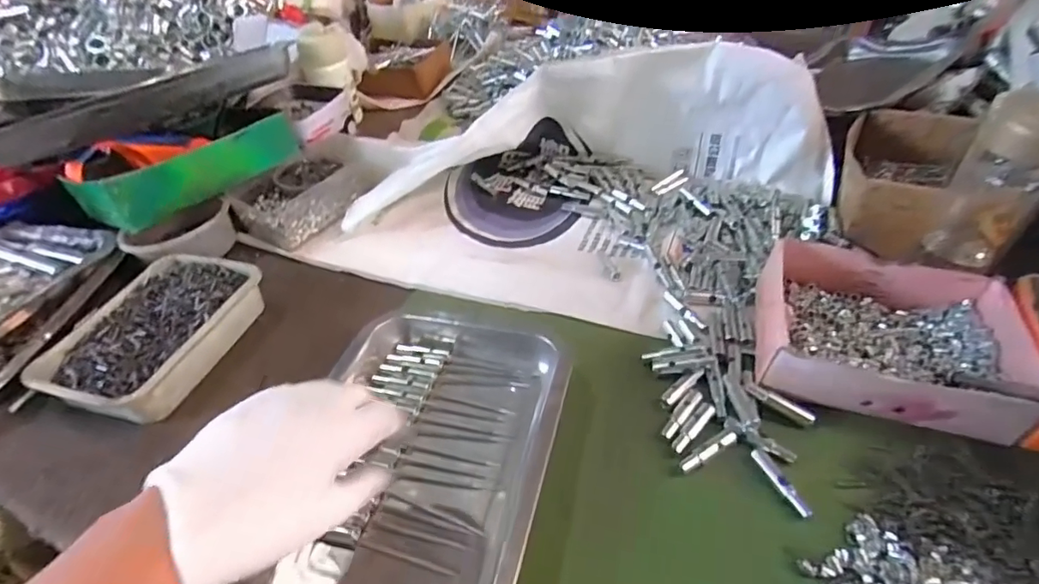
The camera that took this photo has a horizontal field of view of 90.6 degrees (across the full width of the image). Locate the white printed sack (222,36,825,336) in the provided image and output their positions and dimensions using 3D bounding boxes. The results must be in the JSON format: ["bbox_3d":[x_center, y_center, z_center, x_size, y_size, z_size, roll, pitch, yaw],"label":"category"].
[{"bbox_3d":[0.046,-0.135,0.567,0.564,0.143,0.315,10,46,17],"label":"white printed sack"}]

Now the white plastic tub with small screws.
[{"bbox_3d":[-0.344,0.039,0.491,0.127,0.041,0.182,8,45,12],"label":"white plastic tub with small screws"}]

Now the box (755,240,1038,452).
[{"bbox_3d":[0.292,0.028,0.407,0.186,0.051,0.161,11,46,16],"label":"box"}]

